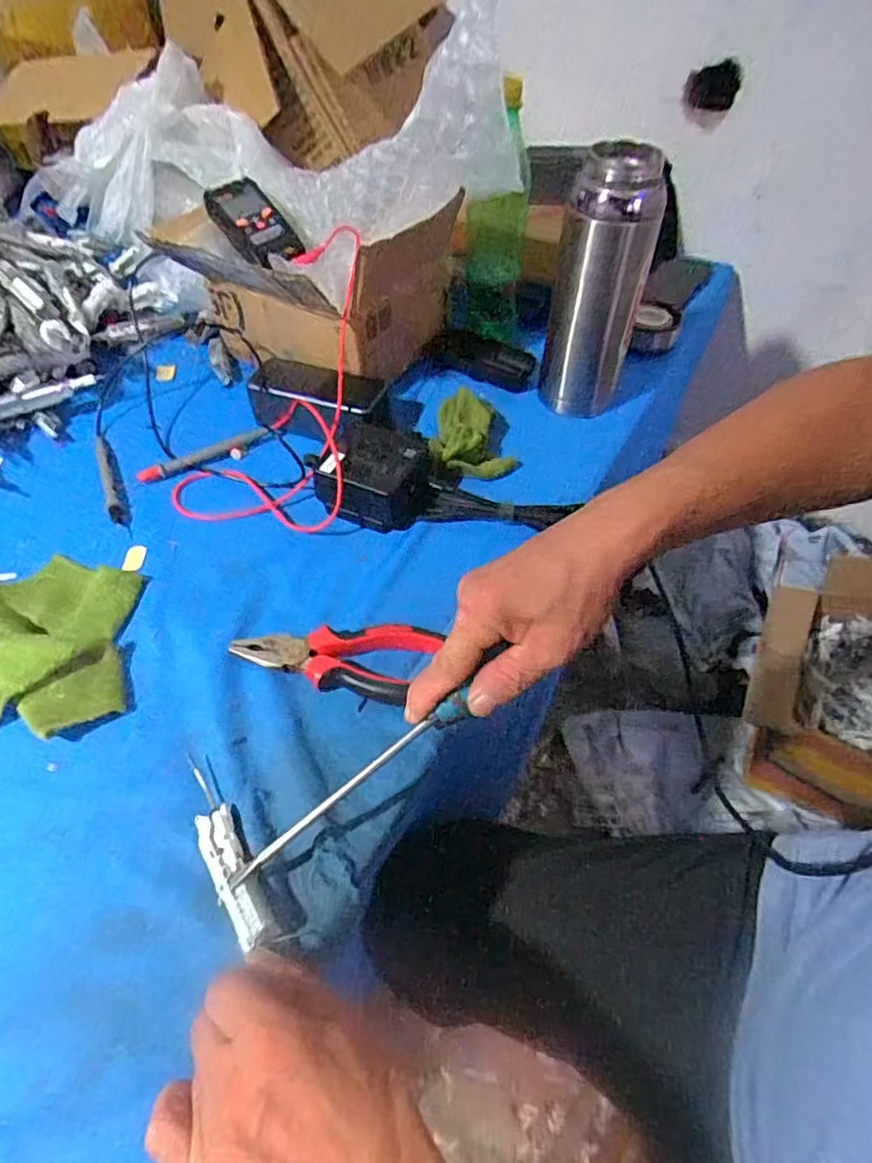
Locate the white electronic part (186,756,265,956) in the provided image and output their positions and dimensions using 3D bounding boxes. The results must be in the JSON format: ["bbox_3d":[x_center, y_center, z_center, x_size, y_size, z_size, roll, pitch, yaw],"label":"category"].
[{"bbox_3d":[-0.124,0.151,0.358,0.022,0.009,0.120,-25,48,-18],"label":"white electronic part"}]

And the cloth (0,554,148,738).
[{"bbox_3d":[-0.288,0.040,0.449,0.125,0.023,0.152,-7,54,-6],"label":"cloth"}]

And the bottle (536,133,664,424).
[{"bbox_3d":[0.148,-0.265,0.554,0.079,0.195,0.082,14,55,10],"label":"bottle"}]

